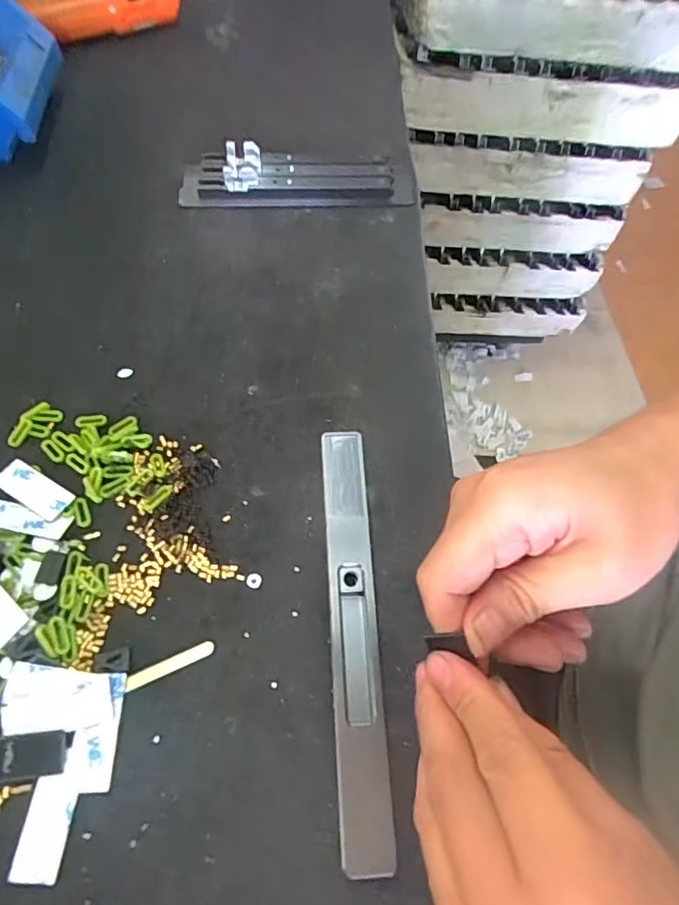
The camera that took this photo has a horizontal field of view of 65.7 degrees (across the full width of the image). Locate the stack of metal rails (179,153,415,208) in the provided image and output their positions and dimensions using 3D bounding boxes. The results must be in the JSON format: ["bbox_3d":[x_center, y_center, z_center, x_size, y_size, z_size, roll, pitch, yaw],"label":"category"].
[{"bbox_3d":[-0.036,-0.247,0.478,0.209,0.023,0.056,-2,59,-6],"label":"stack of metal rails"}]

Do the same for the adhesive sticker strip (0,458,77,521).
[{"bbox_3d":[-0.184,0.022,0.316,0.052,0.004,0.020,29,61,12],"label":"adhesive sticker strip"}]

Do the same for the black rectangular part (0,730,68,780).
[{"bbox_3d":[-0.156,0.143,0.247,0.050,0.004,0.019,-3,59,-6],"label":"black rectangular part"}]

